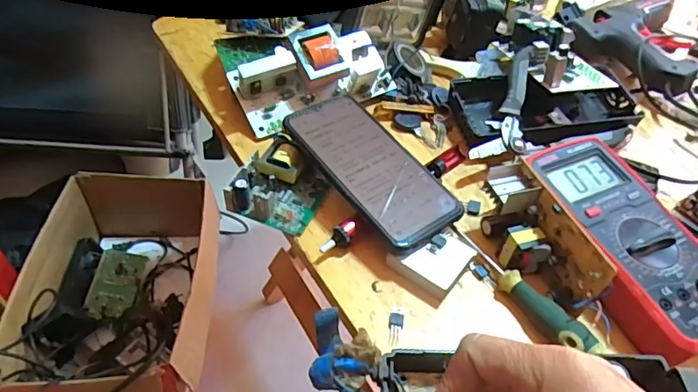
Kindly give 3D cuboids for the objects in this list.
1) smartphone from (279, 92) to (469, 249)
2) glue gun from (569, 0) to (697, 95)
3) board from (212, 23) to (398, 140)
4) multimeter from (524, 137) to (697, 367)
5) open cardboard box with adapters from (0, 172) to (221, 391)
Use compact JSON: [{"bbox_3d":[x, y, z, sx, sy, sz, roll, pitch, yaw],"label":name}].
[{"bbox_3d":[0.018,-0.027,0.434,0.074,0.007,0.161,-28,61,-27],"label":"smartphone"},{"bbox_3d":[0.372,-0.187,0.615,0.150,0.039,0.155,-20,51,-22],"label":"glue gun"},{"bbox_3d":[-0.047,-0.143,0.532,0.163,0.059,0.123,-22,52,-23],"label":"board"},{"bbox_3d":[0.211,0.034,0.391,0.099,0.044,0.182,-11,49,-15],"label":"multimeter"},{"bbox_3d":[-0.375,0.164,0.874,0.278,0.181,0.463,-1,47,-5],"label":"open cardboard box with adapters"}]

